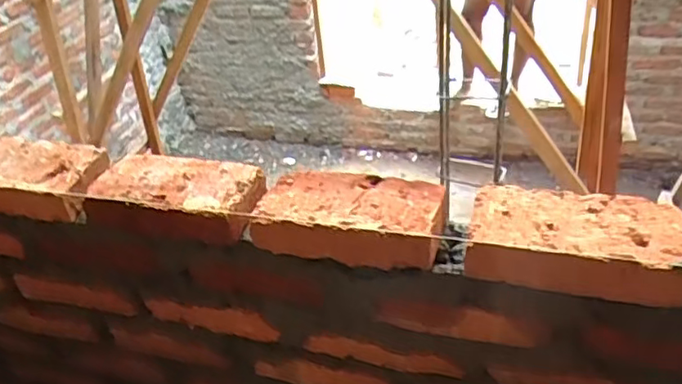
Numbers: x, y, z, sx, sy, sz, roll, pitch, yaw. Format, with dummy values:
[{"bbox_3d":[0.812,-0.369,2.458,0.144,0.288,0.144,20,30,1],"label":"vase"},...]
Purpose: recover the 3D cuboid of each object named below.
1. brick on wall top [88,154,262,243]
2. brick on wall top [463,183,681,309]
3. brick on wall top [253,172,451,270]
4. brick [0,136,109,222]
[{"bbox_3d":[-0.188,0.001,0.715,0.213,0.048,0.104,8,39,19],"label":"brick on wall top"},{"bbox_3d":[0.230,0.044,0.587,0.198,0.049,0.103,5,38,16],"label":"brick on wall top"},{"bbox_3d":[0.014,0.022,0.649,0.202,0.047,0.099,6,39,17],"label":"brick on wall top"},{"bbox_3d":[-0.399,-0.023,0.777,0.227,0.055,0.100,6,39,17],"label":"brick"}]

